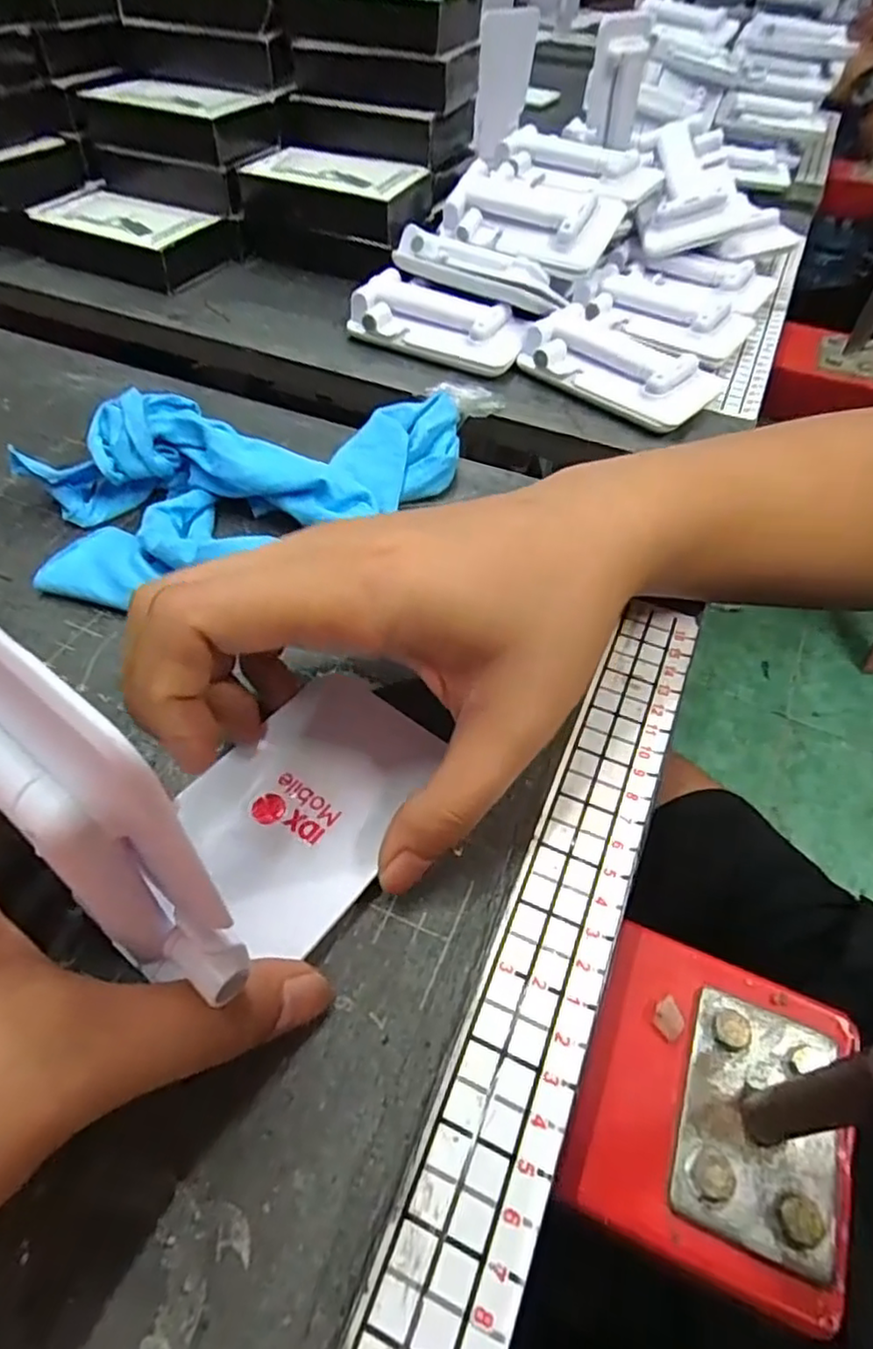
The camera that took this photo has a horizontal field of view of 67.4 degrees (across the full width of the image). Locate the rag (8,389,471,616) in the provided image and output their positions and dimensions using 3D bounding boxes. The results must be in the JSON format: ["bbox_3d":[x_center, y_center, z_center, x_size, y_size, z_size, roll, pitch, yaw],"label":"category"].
[{"bbox_3d":[-0.085,-0.105,0.308,0.198,0.035,0.139,-24,56,-19],"label":"rag"}]

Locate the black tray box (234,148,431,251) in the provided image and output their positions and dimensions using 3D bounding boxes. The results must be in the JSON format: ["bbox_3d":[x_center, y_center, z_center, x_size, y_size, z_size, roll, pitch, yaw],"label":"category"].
[{"bbox_3d":[-0.070,-0.340,0.461,0.116,0.034,0.071,17,53,11],"label":"black tray box"}]

